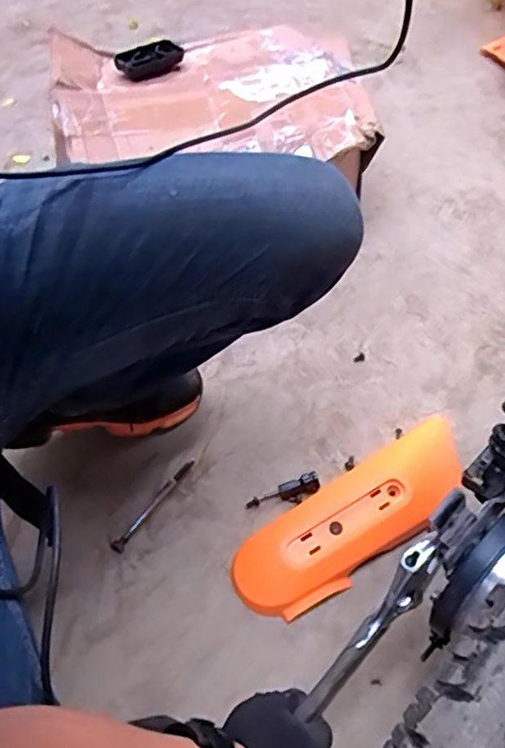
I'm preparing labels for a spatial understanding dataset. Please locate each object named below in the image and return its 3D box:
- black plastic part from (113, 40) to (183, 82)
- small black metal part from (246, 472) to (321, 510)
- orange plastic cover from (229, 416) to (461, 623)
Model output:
[{"bbox_3d":[-0.162,-0.495,0.904,0.060,0.024,0.107,37,65,25],"label":"black plastic part"},{"bbox_3d":[0.039,0.147,0.695,0.092,0.015,0.029,-19,57,-10],"label":"small black metal part"},{"bbox_3d":[0.120,0.165,0.667,0.316,0.045,0.108,-30,59,-17],"label":"orange plastic cover"}]

